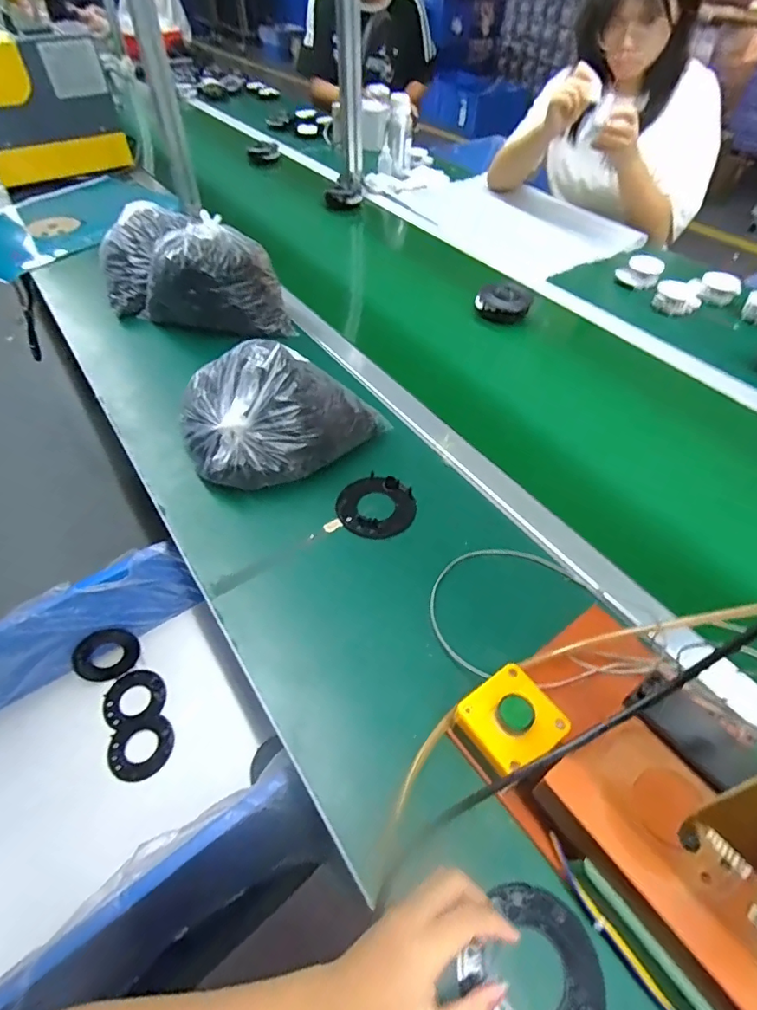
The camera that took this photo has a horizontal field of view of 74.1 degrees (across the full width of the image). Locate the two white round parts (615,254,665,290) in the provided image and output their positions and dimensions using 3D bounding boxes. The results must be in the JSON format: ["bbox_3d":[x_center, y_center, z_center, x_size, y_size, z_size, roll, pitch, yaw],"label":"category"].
[{"bbox_3d":[0.508,-0.459,0.977,0.080,0.035,0.081,25,55,18],"label":"two white round parts"}]

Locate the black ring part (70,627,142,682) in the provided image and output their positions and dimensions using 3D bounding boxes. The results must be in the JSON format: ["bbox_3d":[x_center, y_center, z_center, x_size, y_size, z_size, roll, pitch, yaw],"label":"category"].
[{"bbox_3d":[-0.446,0.245,0.820,0.092,0.089,0.018,-54,34,-12],"label":"black ring part"}]

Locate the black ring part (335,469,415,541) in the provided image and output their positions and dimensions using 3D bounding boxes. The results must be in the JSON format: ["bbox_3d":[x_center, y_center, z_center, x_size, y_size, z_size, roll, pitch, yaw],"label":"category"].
[{"bbox_3d":[-0.002,0.000,0.621,0.095,0.007,0.091,0,51,-1],"label":"black ring part"}]

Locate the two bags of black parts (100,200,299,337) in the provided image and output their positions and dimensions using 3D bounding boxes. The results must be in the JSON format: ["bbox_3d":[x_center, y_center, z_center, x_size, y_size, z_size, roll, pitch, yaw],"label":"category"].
[{"bbox_3d":[-0.314,-0.384,0.834,0.327,0.152,0.170,28,55,20],"label":"two bags of black parts"}]

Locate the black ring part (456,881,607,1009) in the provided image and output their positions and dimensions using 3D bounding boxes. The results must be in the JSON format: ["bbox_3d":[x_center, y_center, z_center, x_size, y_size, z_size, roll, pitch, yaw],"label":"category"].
[{"bbox_3d":[0.107,0.324,0.344,0.088,0.008,0.098,26,55,19],"label":"black ring part"}]

